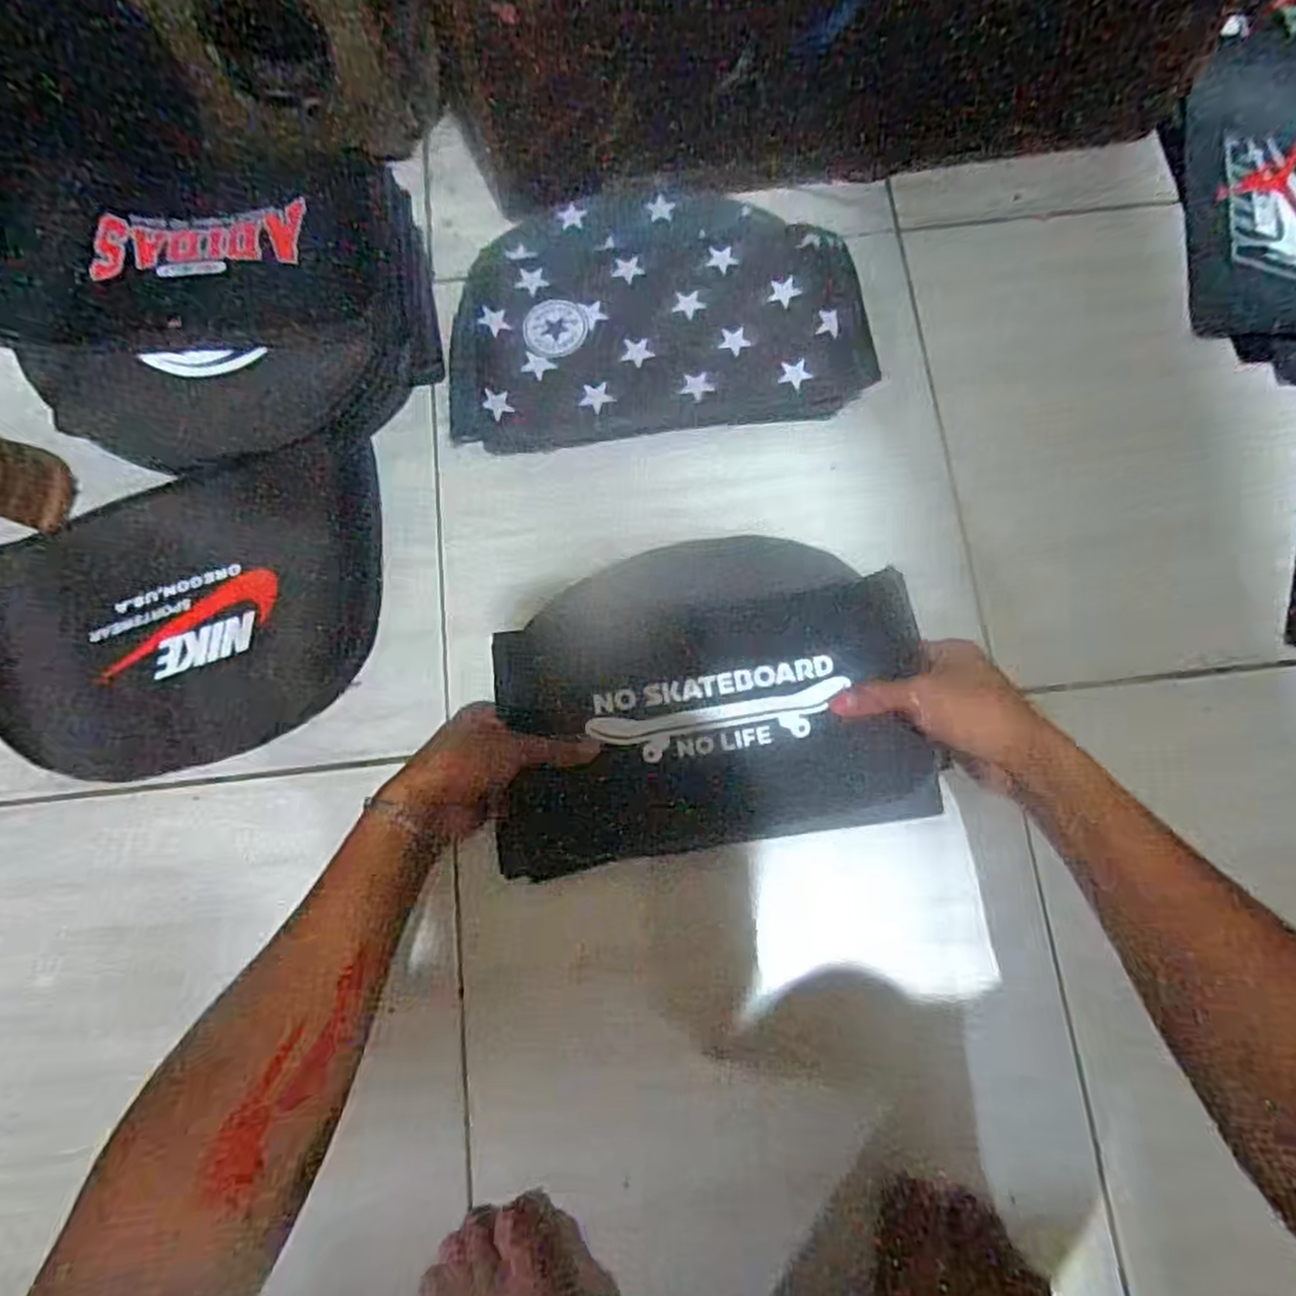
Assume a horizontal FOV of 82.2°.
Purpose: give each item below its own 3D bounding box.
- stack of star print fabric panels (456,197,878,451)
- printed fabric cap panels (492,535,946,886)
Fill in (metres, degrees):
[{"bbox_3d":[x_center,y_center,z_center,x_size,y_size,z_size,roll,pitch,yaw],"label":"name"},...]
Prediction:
[{"bbox_3d":[0.002,-0.271,0.590,0.311,0.053,0.226,-8,78,0],"label":"stack of star print fabric panels"},{"bbox_3d":[0.034,0.029,0.494,0.272,0.046,0.204,-10,78,-1],"label":"printed fabric cap panels"}]

